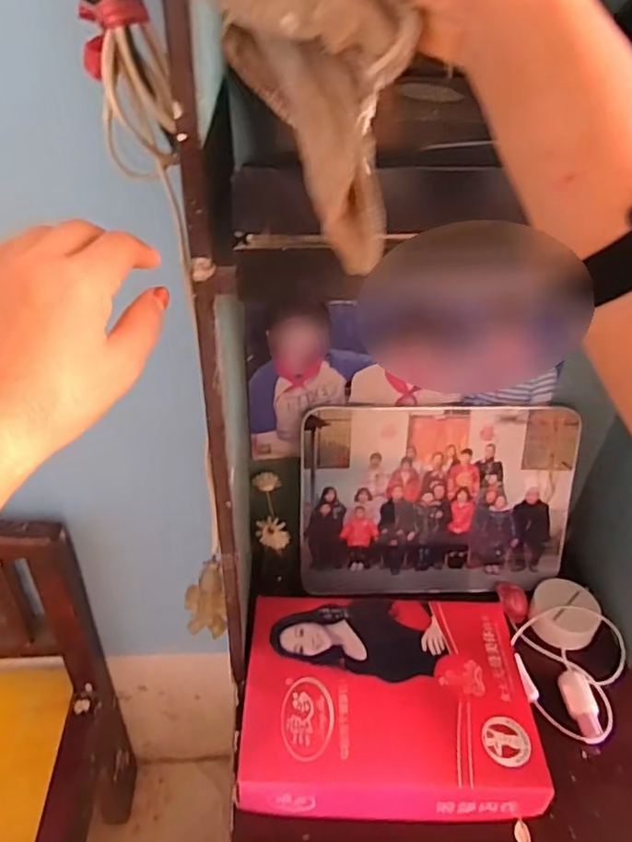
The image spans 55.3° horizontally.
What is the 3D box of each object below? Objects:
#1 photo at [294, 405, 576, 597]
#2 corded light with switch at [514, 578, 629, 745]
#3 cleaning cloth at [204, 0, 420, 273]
[{"bbox_3d":[0.179,0.121,0.881,0.395,0.290,0.014,-1,19,-4],"label":"photo"},{"bbox_3d":[0.346,0.317,0.833,0.140,0.037,0.219,20,41,23],"label":"corded light with switch"},{"bbox_3d":[0.001,-0.165,0.266,0.071,0.185,0.048,-2,28,39],"label":"cleaning cloth"}]

